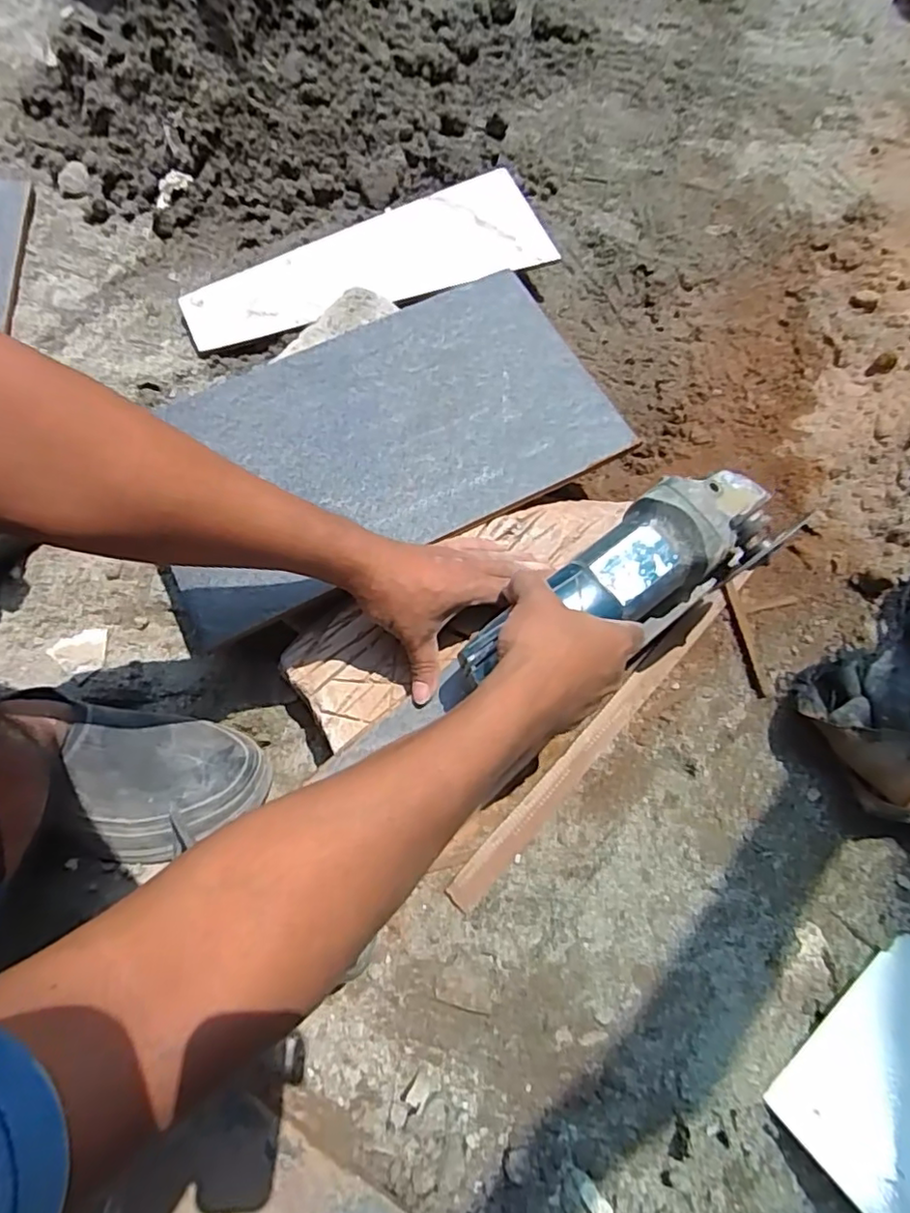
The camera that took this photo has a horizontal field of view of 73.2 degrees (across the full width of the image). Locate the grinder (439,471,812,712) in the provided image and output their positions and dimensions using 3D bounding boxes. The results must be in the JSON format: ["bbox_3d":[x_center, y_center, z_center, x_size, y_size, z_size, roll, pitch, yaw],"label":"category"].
[{"bbox_3d":[0.110,-0.005,0.444,0.274,0.080,0.090,-27,72,-11],"label":"grinder"}]

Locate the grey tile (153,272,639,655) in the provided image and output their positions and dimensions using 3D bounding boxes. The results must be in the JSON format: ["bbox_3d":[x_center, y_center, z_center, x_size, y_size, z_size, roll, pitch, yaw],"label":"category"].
[{"bbox_3d":[-0.072,-0.150,0.534,0.394,0.012,0.231,-26,72,-8],"label":"grey tile"}]

